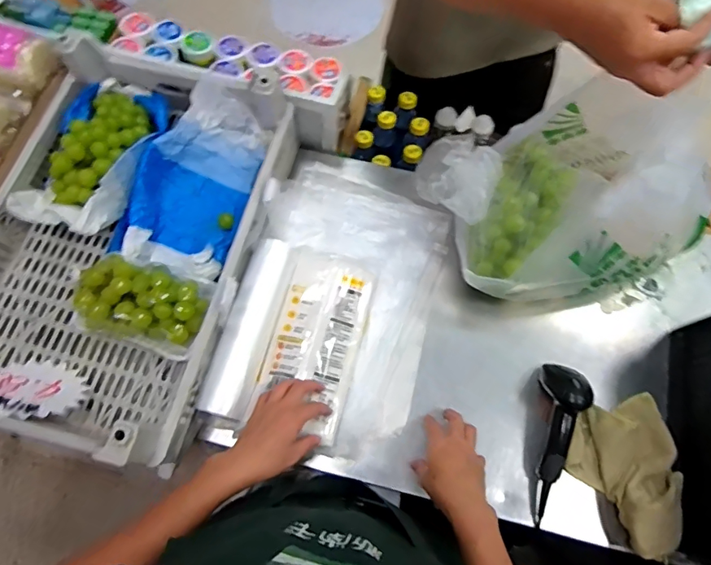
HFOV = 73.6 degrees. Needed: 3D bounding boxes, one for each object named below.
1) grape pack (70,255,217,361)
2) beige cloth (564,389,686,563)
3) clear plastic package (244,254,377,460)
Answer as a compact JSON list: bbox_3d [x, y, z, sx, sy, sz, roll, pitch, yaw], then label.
[{"bbox_3d":[-0.297,0.030,0.673,0.186,0.073,0.117,15,71,5],"label":"grape pack"},{"bbox_3d":[0.368,0.256,0.633,0.147,0.062,0.192,-9,71,-3],"label":"beige cloth"},{"bbox_3d":[-0.057,0.085,0.692,0.126,0.030,0.247,17,75,0],"label":"clear plastic package"}]

